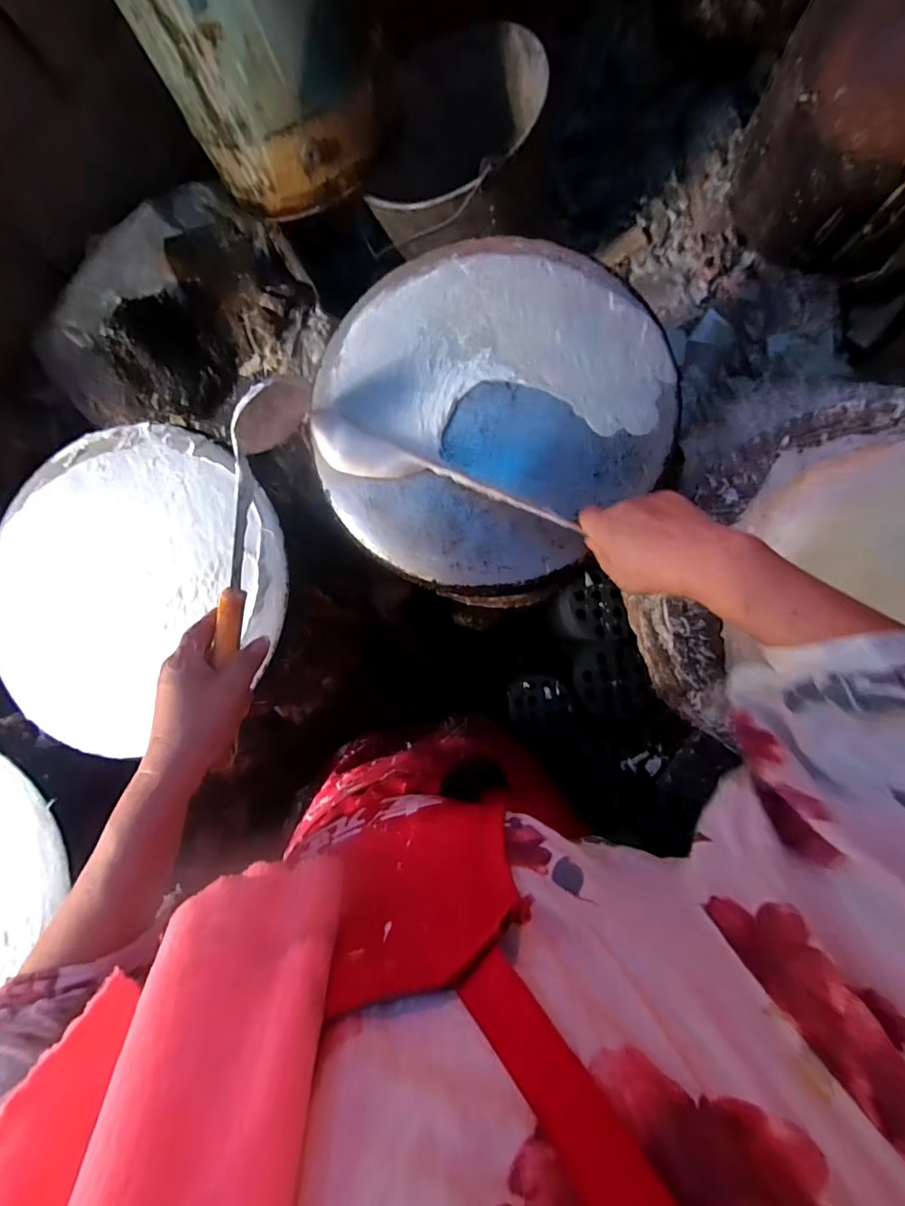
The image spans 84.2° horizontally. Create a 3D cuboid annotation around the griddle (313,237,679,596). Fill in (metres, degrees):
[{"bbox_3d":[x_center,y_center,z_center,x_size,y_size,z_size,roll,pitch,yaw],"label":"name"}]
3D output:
[{"bbox_3d":[0.028,-0.204,0.526,0.359,0.026,0.357,0,86,6],"label":"griddle"}]

